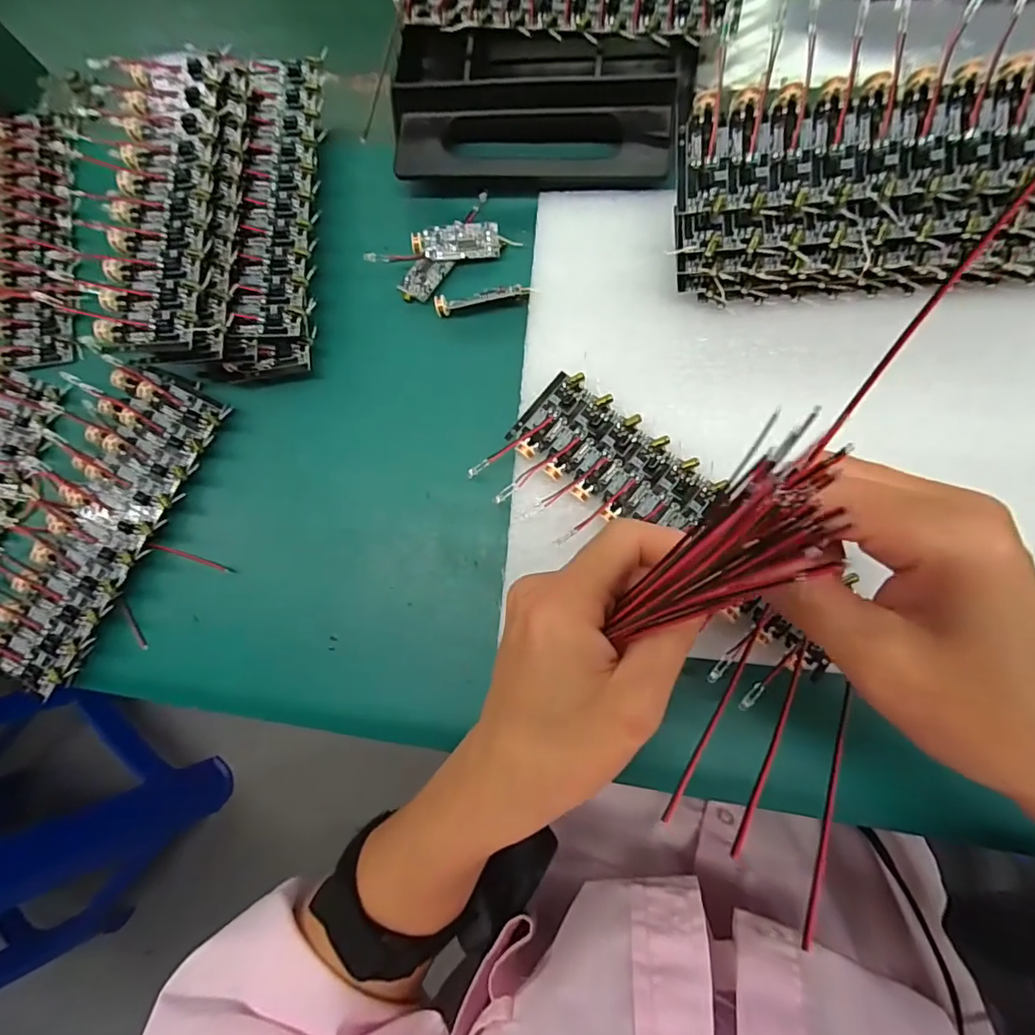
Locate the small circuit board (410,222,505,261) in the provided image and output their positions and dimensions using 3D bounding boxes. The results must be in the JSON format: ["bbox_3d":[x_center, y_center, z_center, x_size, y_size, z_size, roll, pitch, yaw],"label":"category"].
[{"bbox_3d":[-0.030,-0.139,0.262,0.044,0.006,0.016,-2,102,-2],"label":"small circuit board"}]

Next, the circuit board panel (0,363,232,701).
[{"bbox_3d":[-0.211,0.001,0.259,0.061,0.018,0.158,27,89,9],"label":"circuit board panel"}]

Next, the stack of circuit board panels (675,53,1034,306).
[{"bbox_3d":[0.150,-0.133,0.212,0.169,0.042,0.069,0,82,4],"label":"stack of circuit board panels"}]

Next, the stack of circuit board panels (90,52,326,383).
[{"bbox_3d":[-0.153,-0.156,0.261,0.100,0.033,0.171,0,82,4],"label":"stack of circuit board panels"}]

